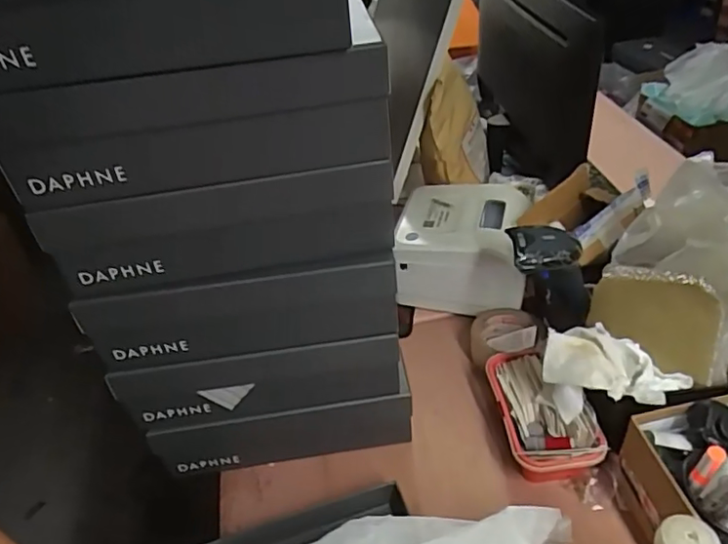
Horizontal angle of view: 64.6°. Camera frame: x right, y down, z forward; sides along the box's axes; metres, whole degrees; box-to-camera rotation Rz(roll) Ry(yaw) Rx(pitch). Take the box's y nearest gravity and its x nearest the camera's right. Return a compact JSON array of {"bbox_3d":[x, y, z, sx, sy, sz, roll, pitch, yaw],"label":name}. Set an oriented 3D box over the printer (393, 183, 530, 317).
[{"bbox_3d":[0.152,-0.045,0.869,0.175,0.125,0.174,5,41,15],"label":"printer"}]

